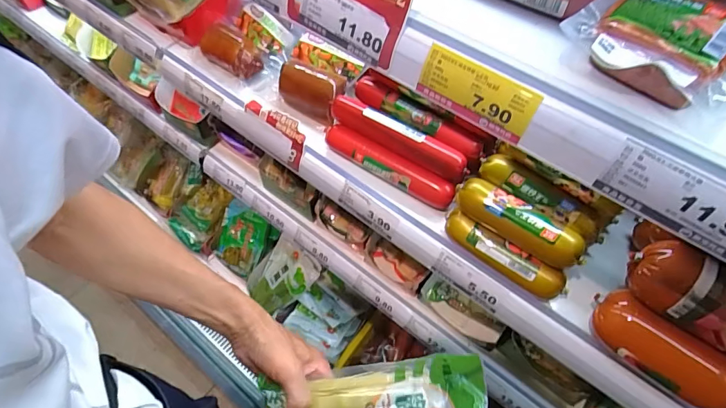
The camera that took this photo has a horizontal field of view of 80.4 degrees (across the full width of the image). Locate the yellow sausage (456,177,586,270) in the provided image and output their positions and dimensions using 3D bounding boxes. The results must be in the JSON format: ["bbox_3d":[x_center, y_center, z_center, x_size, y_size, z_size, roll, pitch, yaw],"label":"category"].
[{"bbox_3d":[0.161,0.018,0.450,0.134,0.034,0.040,31,60,18],"label":"yellow sausage"}]

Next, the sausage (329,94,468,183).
[{"bbox_3d":[0.039,-0.083,0.526,0.187,0.029,0.029,31,60,17],"label":"sausage"}]

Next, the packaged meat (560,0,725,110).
[{"bbox_3d":[0.190,-0.107,0.284,0.089,0.037,0.080,39,63,22],"label":"packaged meat"}]

